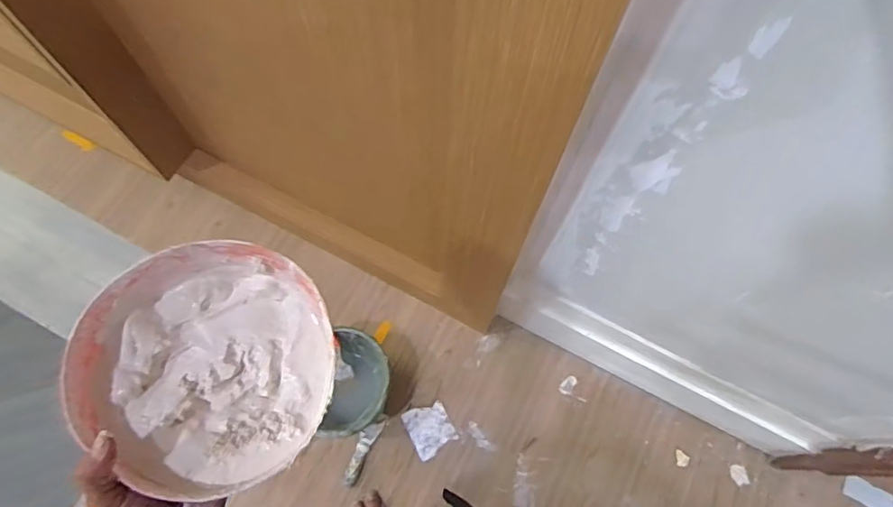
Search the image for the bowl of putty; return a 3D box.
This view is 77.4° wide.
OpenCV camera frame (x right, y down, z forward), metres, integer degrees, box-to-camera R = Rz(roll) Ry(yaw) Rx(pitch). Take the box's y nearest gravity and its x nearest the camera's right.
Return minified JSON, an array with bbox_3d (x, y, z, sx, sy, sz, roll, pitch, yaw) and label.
[{"bbox_3d":[-0.204,0.099,0.486,0.201,0.070,0.200,0,71,1],"label":"bowl of putty"}]

